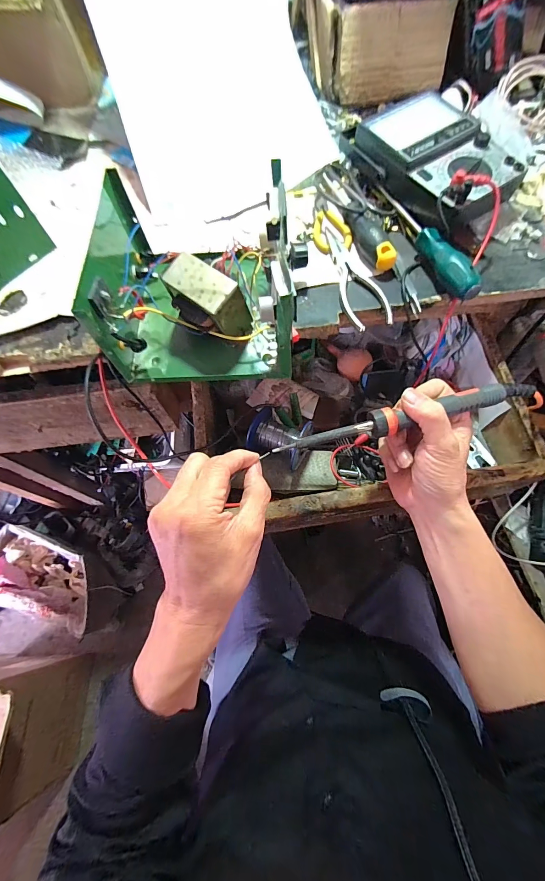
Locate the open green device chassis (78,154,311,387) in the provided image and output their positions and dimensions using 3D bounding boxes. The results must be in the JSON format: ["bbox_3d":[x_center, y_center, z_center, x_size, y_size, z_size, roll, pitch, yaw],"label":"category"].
[{"bbox_3d":[-0.067,-0.149,0.324,0.174,0.094,0.163,-1,67,1],"label":"open green device chassis"}]

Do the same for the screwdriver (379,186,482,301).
[{"bbox_3d":[0.169,-0.221,0.366,0.024,0.023,0.179,-17,68,-6],"label":"screwdriver"}]

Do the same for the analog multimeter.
[{"bbox_3d":[0.185,-0.318,0.388,0.131,0.051,0.182,-24,68,-9],"label":"analog multimeter"}]

